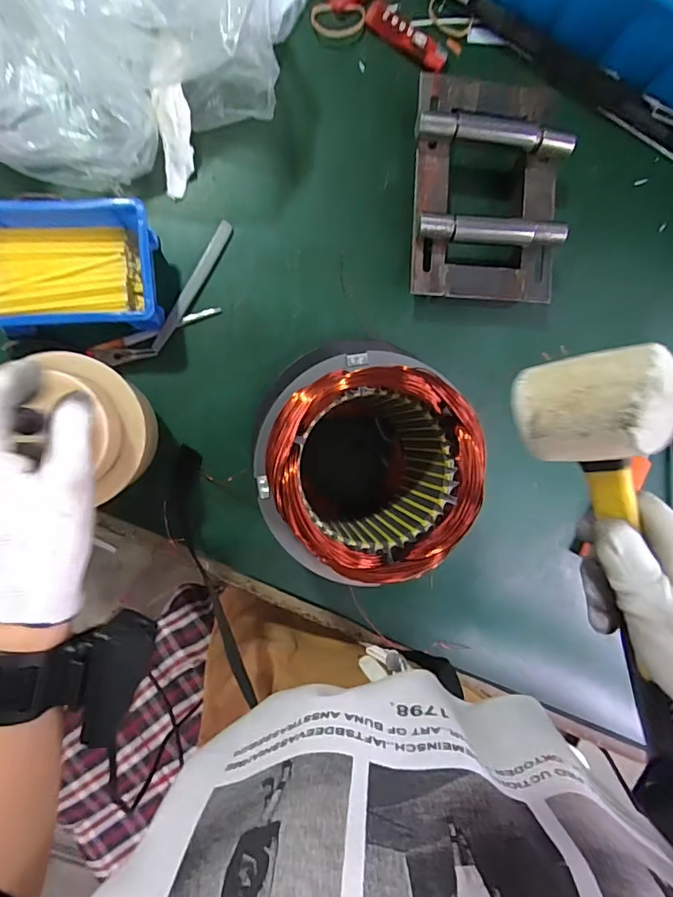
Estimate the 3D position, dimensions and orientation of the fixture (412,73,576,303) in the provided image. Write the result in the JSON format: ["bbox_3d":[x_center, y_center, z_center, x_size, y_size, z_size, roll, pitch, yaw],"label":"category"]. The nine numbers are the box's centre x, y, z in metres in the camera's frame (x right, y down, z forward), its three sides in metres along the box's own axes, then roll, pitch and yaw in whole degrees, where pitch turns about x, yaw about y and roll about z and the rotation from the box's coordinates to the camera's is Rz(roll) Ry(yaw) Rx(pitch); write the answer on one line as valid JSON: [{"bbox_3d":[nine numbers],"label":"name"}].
[{"bbox_3d":[0.139,-0.239,0.458,0.135,0.053,0.196,1,91,-5],"label":"fixture"}]

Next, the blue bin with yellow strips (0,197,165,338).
[{"bbox_3d":[-0.226,-0.149,0.414,0.147,0.052,0.103,-2,91,-5],"label":"blue bin with yellow strips"}]

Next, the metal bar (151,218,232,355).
[{"bbox_3d":[-0.132,-0.149,0.450,0.013,0.008,0.134,29,88,-5],"label":"metal bar"}]

